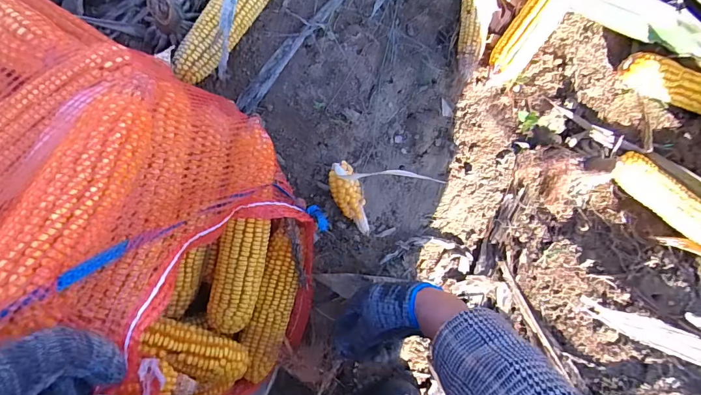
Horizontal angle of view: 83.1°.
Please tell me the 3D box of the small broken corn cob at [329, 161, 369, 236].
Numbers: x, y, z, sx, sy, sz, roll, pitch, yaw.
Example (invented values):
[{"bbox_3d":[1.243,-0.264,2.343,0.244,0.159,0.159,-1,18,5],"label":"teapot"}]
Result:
[{"bbox_3d":[0.000,0.003,0.517,0.039,0.039,0.101,-25,93,-9],"label":"small broken corn cob"}]

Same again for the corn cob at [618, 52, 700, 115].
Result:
[{"bbox_3d":[0.503,-0.162,0.590,0.215,0.054,0.052,13,87,-9],"label":"corn cob"}]

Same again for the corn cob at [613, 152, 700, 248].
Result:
[{"bbox_3d":[0.481,0.031,0.559,0.052,0.054,0.246,-43,74,-8],"label":"corn cob"}]

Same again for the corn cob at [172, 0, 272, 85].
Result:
[{"bbox_3d":[-0.133,-0.241,0.488,0.062,0.054,0.240,29,85,-10],"label":"corn cob"}]

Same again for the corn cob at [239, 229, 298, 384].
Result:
[{"bbox_3d":[-0.095,0.134,0.485,0.048,0.060,0.181,16,86,-9],"label":"corn cob"}]

